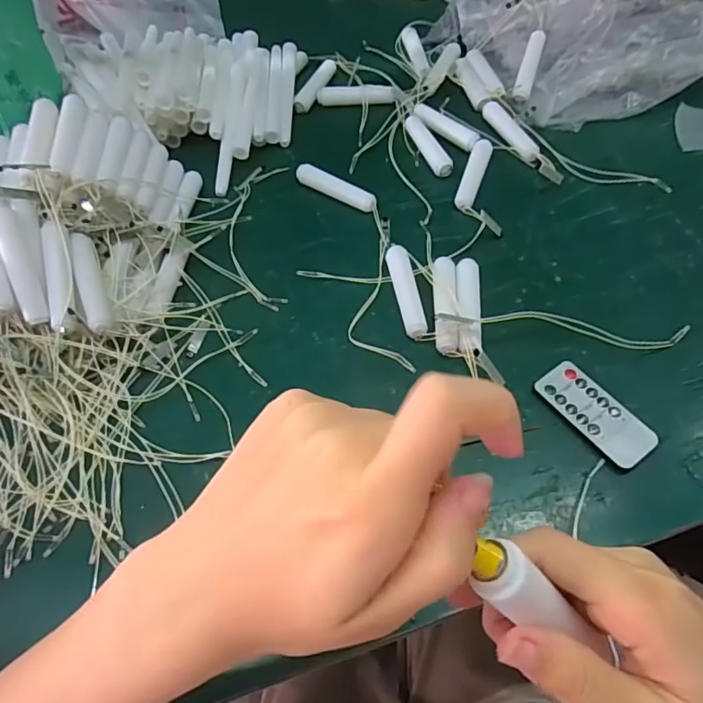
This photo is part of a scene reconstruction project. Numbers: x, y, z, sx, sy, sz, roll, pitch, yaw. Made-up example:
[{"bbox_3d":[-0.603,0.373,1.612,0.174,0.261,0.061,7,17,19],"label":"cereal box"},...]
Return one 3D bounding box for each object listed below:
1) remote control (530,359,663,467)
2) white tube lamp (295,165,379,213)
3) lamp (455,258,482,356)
[{"bbox_3d":[0.172,0.044,0.370,0.038,0.006,0.084,-30,59,-16],"label":"remote control"},{"bbox_3d":[-0.014,-0.160,0.510,0.091,0.015,0.019,29,63,21],"label":"white tube lamp"},{"bbox_3d":[0.094,-0.037,0.418,0.020,0.021,0.096,2,56,5],"label":"lamp"}]

